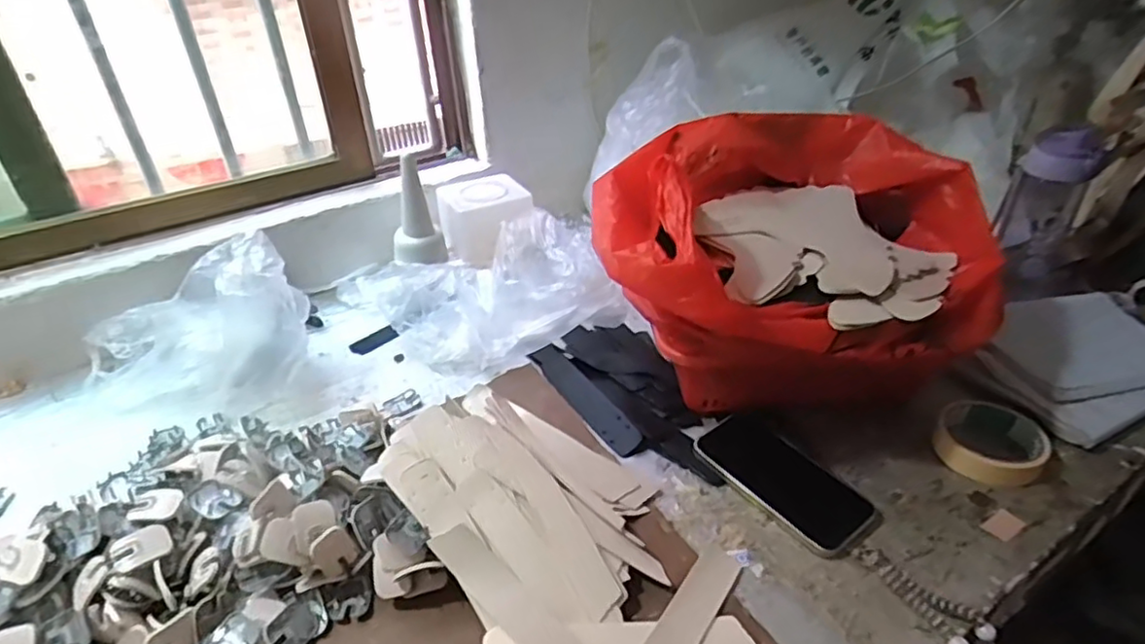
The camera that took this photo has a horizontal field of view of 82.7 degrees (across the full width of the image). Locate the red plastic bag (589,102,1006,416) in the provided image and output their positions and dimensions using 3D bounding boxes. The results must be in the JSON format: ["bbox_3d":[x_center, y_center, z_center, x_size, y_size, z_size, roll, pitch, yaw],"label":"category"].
[{"bbox_3d":[0.210,-0.051,0.681,0.372,0.265,0.327,-3,34,-1],"label":"red plastic bag"}]

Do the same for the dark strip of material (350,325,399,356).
[{"bbox_3d":[-0.247,0.023,0.813,0.068,0.017,0.016,-24,31,14],"label":"dark strip of material"}]

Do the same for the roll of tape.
[{"bbox_3d":[0.406,0.113,0.629,0.093,0.029,0.100,-2,34,1],"label":"roll of tape"}]

